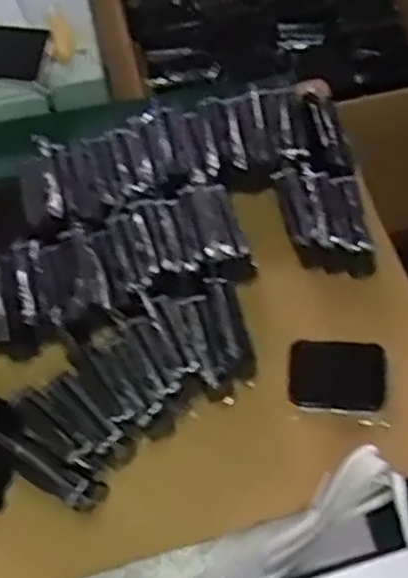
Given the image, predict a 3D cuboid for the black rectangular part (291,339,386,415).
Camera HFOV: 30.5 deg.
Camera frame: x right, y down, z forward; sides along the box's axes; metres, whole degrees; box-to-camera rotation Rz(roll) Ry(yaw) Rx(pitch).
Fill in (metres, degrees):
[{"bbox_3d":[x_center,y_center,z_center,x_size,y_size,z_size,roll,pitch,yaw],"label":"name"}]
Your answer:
[{"bbox_3d":[0.116,0.076,0.656,0.082,0.012,0.061,3,64,2],"label":"black rectangular part"}]

